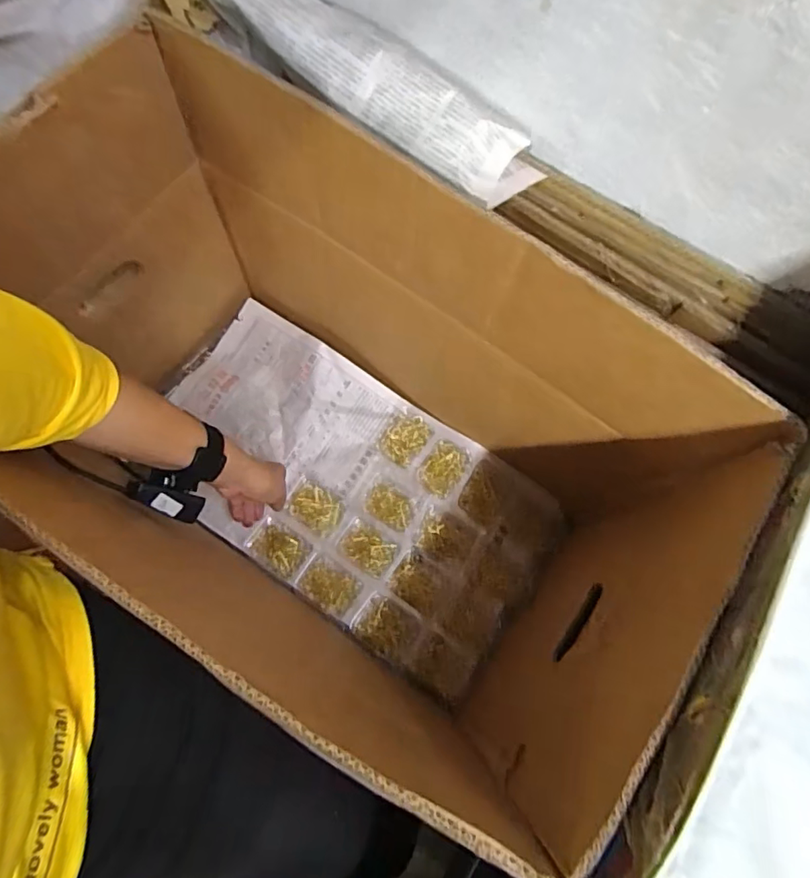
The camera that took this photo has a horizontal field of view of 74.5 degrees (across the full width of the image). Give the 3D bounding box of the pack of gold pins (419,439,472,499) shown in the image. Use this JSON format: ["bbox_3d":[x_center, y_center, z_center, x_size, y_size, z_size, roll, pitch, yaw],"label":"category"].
[{"bbox_3d":[0.054,0.041,0.737,0.054,0.007,0.078,33,75,8],"label":"pack of gold pins"}]

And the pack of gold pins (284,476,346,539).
[{"bbox_3d":[-0.121,0.092,0.724,0.078,0.013,0.059,29,75,7],"label":"pack of gold pins"}]

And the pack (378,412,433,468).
[{"bbox_3d":[0.001,-0.002,0.751,0.057,0.015,0.074,36,75,8],"label":"pack"}]

